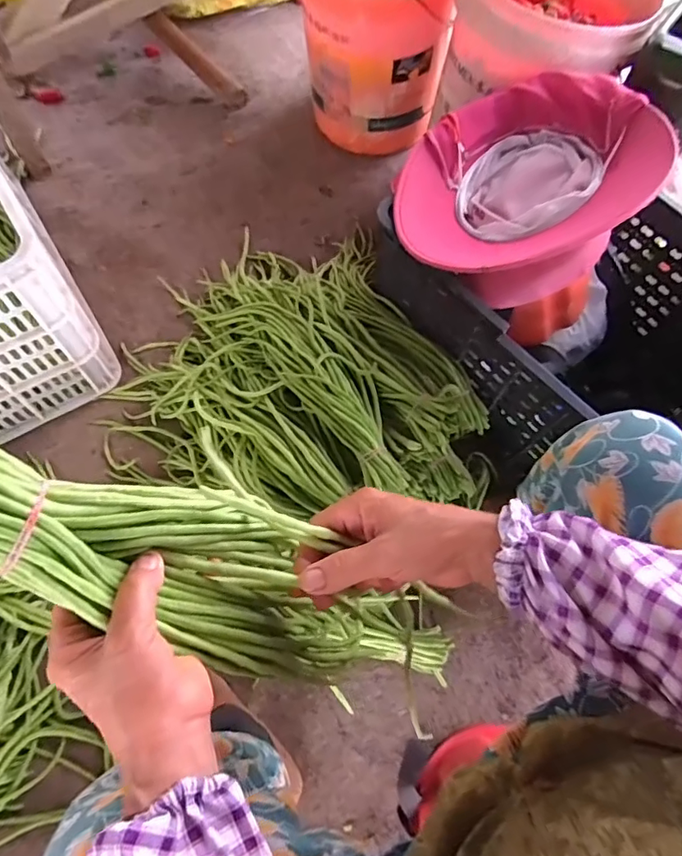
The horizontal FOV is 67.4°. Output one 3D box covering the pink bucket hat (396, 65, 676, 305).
[{"bbox_3d":[0.224,-0.314,0.647,0.275,0.121,0.309,37,72,13],"label":"pink bucket hat"}]

